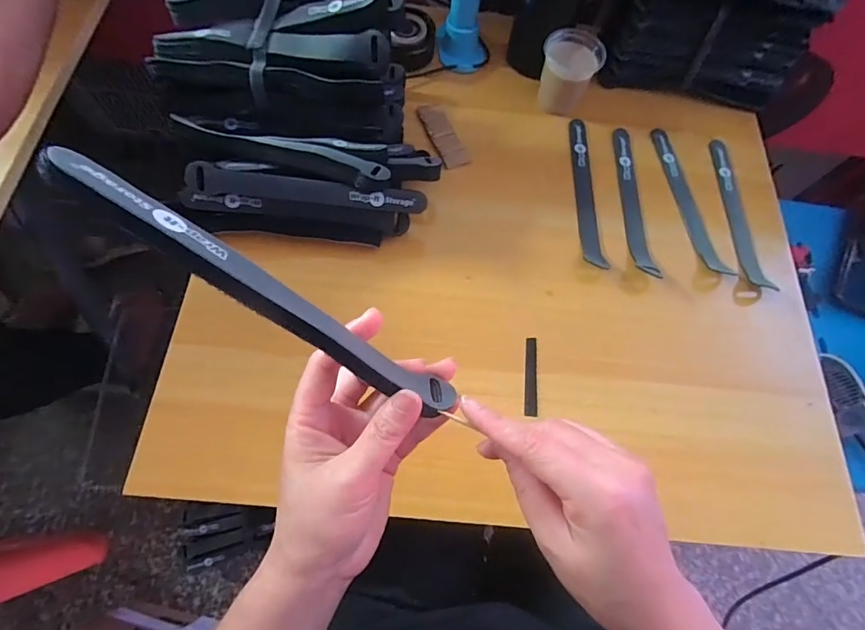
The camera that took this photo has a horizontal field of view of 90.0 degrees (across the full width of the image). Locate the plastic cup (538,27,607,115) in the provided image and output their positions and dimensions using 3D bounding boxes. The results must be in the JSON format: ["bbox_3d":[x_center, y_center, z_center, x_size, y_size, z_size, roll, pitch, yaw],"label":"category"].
[{"bbox_3d":[0.157,-0.283,0.501,0.064,0.057,0.073,26,70,6],"label":"plastic cup"}]

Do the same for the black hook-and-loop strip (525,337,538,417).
[{"bbox_3d":[0.088,0.054,0.386,0.011,0.004,0.070,3,68,5],"label":"black hook-and-loop strip"}]

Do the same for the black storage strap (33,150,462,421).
[{"bbox_3d":[-0.065,-0.003,0.198,0.196,0.018,0.021,37,68,-27],"label":"black storage strap"}]

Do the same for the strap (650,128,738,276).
[{"bbox_3d":[0.273,-0.128,0.465,0.024,0.022,0.198,-6,70,-5],"label":"strap"}]

